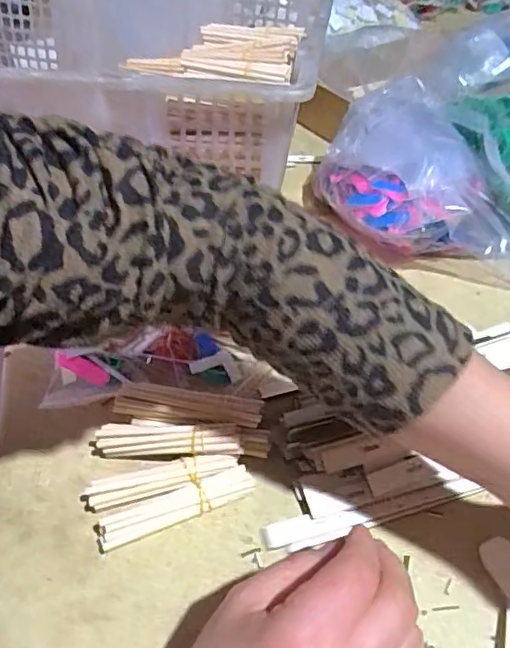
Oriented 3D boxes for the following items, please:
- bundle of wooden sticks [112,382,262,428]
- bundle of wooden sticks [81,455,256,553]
[{"bbox_3d":[-0.048,0.060,0.406,0.104,0.019,0.026,7,46,7],"label":"bundle of wooden sticks"},{"bbox_3d":[-0.058,0.114,0.379,0.105,0.017,0.040,-16,48,-15],"label":"bundle of wooden sticks"}]

